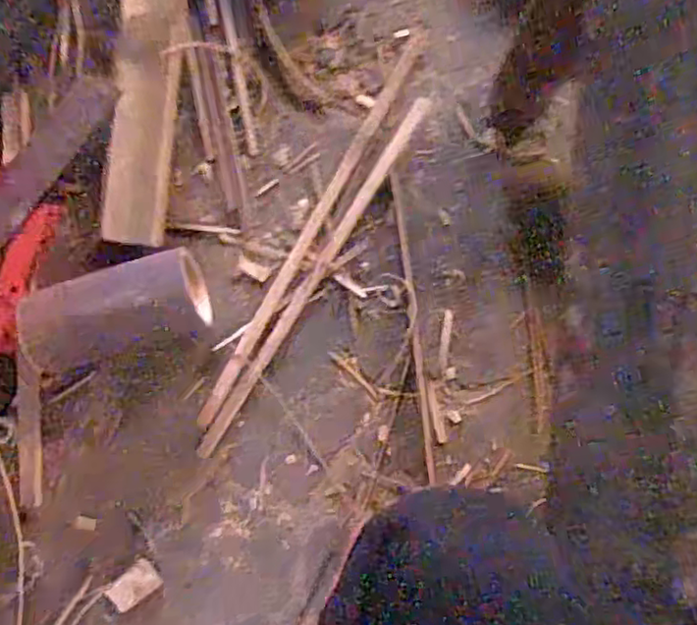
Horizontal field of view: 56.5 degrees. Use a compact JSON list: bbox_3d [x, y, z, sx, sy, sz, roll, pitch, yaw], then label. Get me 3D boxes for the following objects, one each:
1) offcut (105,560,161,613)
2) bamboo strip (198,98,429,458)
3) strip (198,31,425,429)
[{"bbox_3d":[-0.217,0.279,0.659,0.051,0.010,0.033,-40,93,1],"label":"offcut"},{"bbox_3d":[-0.034,-0.032,0.642,0.016,0.007,0.405,32,91,-2],"label":"bamboo strip"},{"bbox_3d":[-0.036,-0.081,0.641,0.020,0.012,0.434,29,92,-2],"label":"strip"}]

